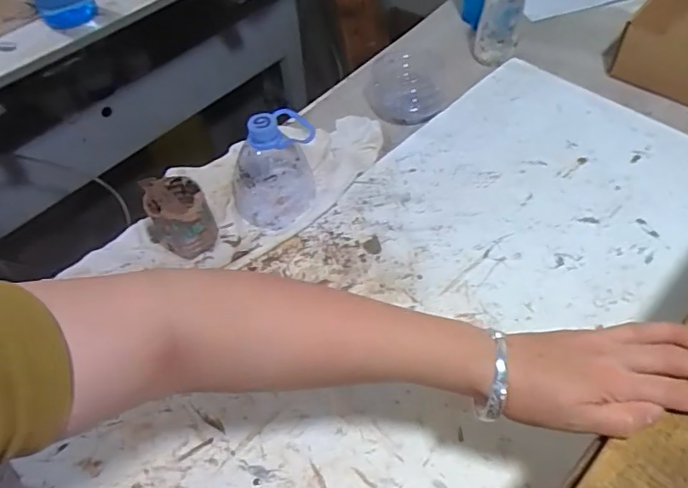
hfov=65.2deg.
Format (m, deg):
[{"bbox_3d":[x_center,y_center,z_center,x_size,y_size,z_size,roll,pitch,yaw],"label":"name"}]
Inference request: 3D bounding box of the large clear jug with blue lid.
[{"bbox_3d":[-0.087,-0.100,0.635,0.105,0.118,0.103,-14,52,-8],"label":"large clear jug with blue lid"}]

